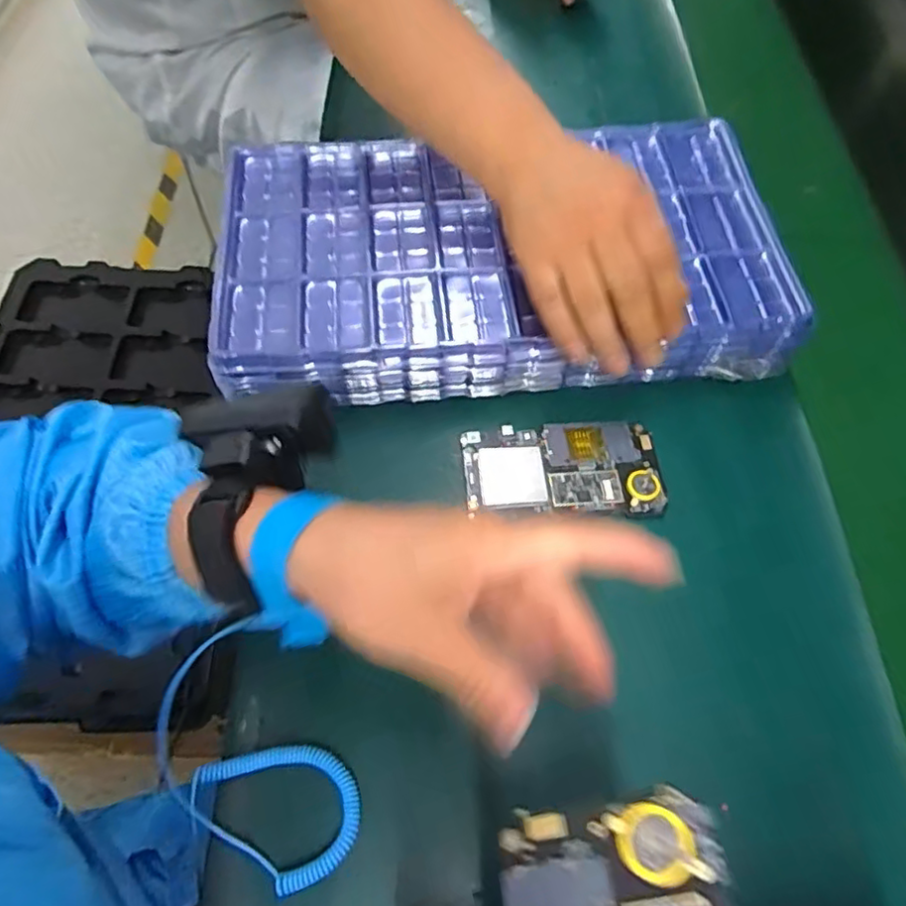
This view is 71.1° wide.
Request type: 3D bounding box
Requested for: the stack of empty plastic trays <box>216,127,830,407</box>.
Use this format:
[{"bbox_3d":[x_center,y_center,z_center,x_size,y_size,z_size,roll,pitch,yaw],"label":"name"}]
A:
[{"bbox_3d":[0.035,-0.139,0.460,0.382,0.053,0.213,-4,62,-6],"label":"stack of empty plastic trays"}]

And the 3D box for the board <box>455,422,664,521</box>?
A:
[{"bbox_3d":[0.070,0.011,0.410,0.125,0.015,0.063,0,62,-4],"label":"board"}]

